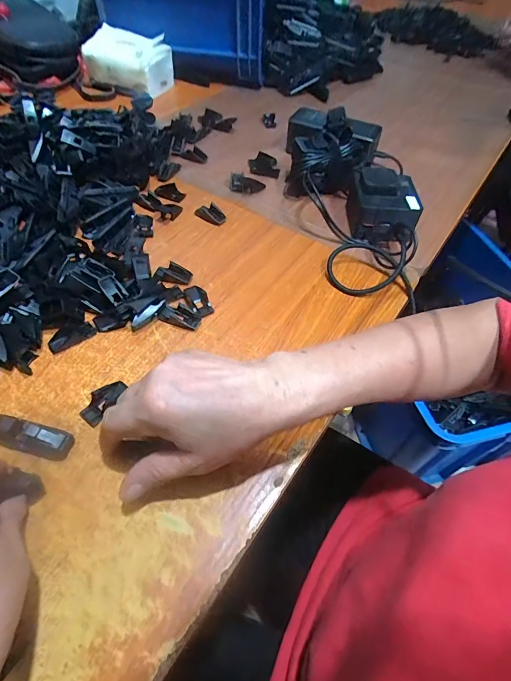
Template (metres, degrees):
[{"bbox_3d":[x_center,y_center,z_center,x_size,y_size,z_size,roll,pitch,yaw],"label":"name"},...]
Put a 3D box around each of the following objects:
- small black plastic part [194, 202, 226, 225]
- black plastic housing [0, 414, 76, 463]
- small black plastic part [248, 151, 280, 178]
[{"bbox_3d":[-0.057,-0.160,0.469,0.040,0.016,0.018,31,58,19],"label":"small black plastic part"},{"bbox_3d":[-0.180,0.072,0.292,0.078,0.023,0.024,14,54,8],"label":"black plastic housing"},{"bbox_3d":[0.012,-0.257,0.547,0.043,0.011,0.049,1,54,-1],"label":"small black plastic part"}]

